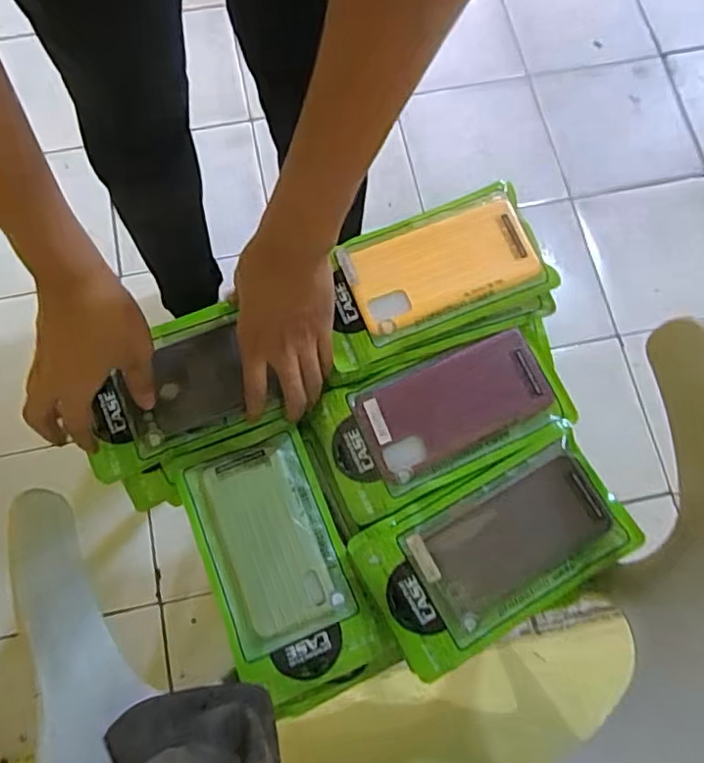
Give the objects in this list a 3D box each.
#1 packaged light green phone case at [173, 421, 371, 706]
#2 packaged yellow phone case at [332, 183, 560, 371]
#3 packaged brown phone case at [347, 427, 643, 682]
[{"bbox_3d":[-0.067,0.147,0.493,0.107,0.016,0.208,-20,76,-6],"label":"packaged light green phone case"},{"bbox_3d":[0.065,-0.099,0.515,0.193,0.023,0.109,-21,76,-7],"label":"packaged yellow phone case"},{"bbox_3d":[0.115,0.132,0.473,0.208,0.019,0.119,-26,76,-8],"label":"packaged brown phone case"}]

